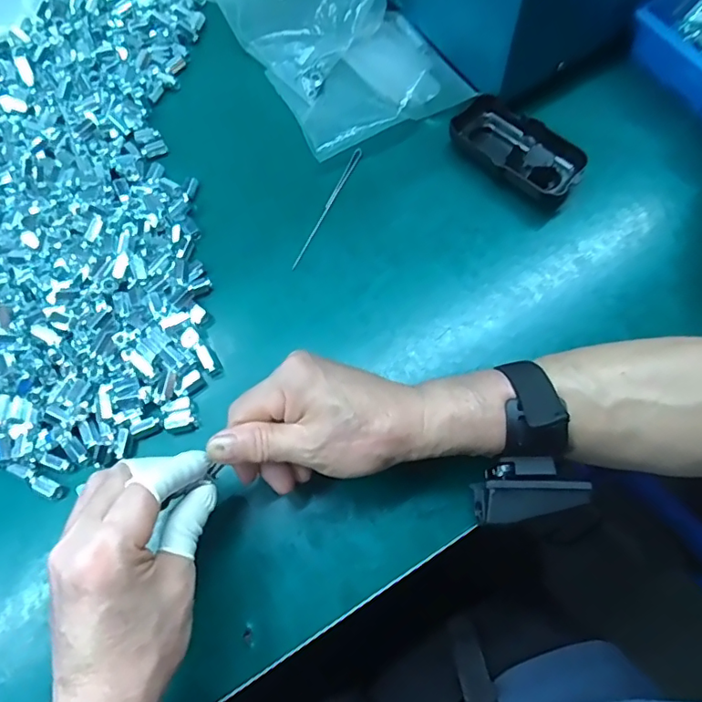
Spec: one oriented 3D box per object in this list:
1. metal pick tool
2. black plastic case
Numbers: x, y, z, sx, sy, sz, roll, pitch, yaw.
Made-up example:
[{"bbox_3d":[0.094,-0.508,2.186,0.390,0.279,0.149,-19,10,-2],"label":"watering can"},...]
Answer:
[{"bbox_3d":[-0.019,-0.121,0.450,0.006,0.005,0.125,23,74,10],"label":"metal pick tool"},{"bbox_3d":[0.135,-0.164,0.439,0.111,0.024,0.057,37,77,15],"label":"black plastic case"}]

